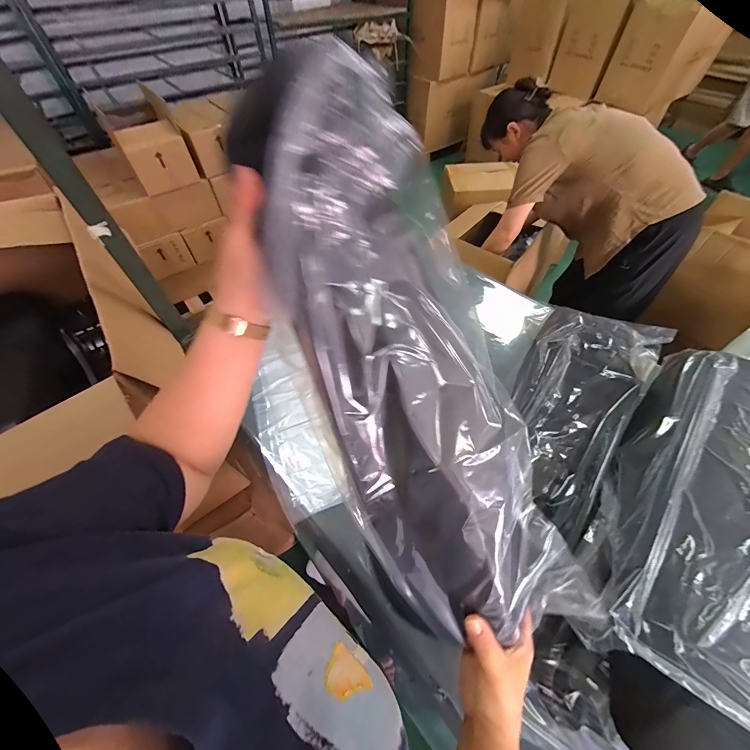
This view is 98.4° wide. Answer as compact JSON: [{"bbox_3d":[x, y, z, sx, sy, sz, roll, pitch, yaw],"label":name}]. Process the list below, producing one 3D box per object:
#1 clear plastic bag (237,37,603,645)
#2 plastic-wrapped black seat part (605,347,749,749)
[{"bbox_3d":[0.033,0.027,0.288,0.156,0.493,0.088,-27,16,-16],"label":"clear plastic bag"},{"bbox_3d":[0.432,0.171,0.425,0.179,0.094,0.575,34,62,24],"label":"plastic-wrapped black seat part"}]

